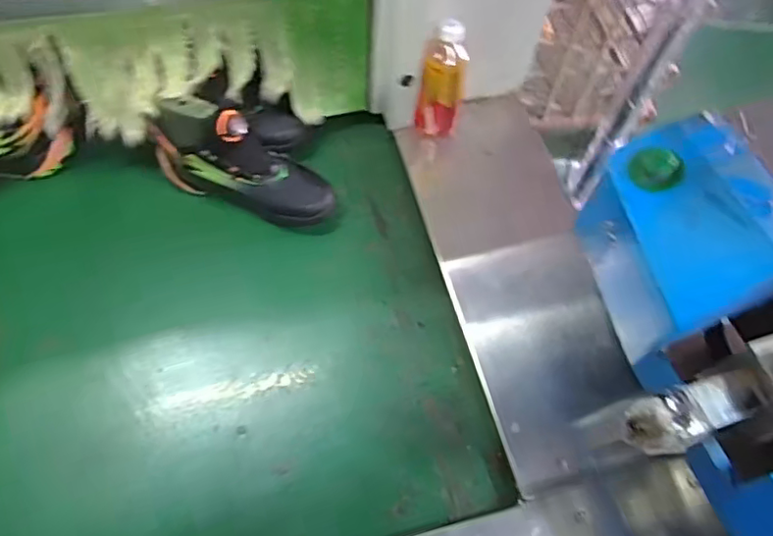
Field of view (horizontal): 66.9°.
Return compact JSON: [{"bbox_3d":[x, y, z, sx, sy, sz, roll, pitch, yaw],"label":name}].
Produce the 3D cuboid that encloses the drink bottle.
[{"bbox_3d":[0.085,-0.274,0.883,0.068,0.190,0.057,14,59,5],"label":"drink bottle"}]

